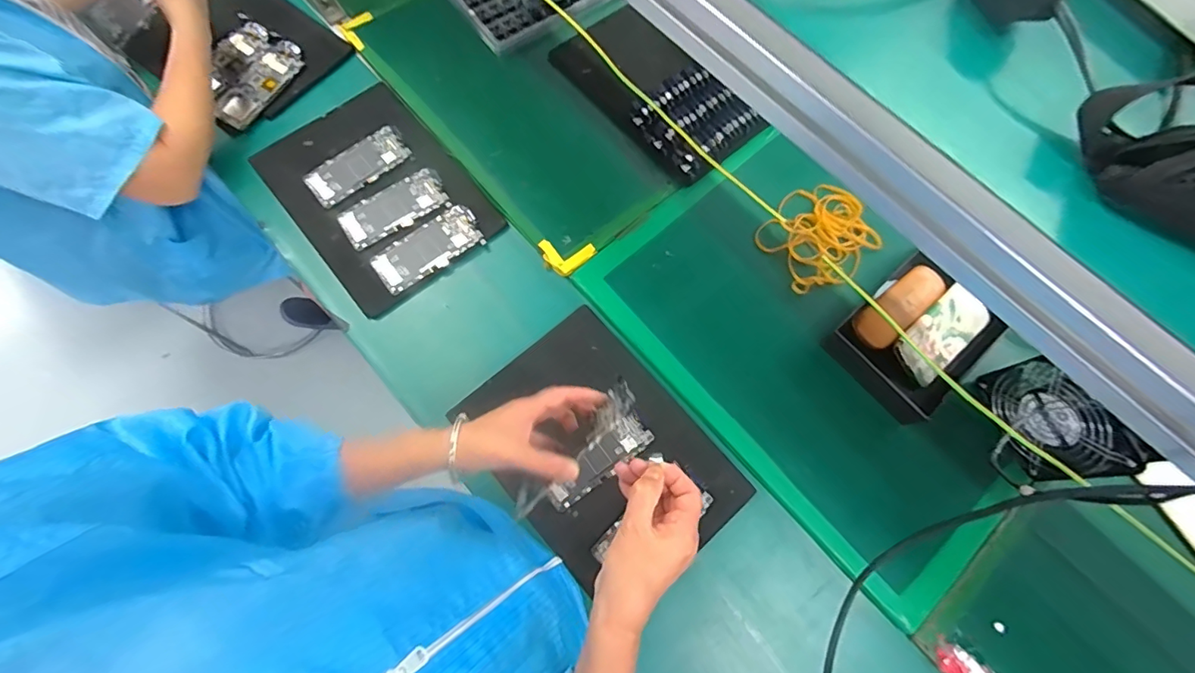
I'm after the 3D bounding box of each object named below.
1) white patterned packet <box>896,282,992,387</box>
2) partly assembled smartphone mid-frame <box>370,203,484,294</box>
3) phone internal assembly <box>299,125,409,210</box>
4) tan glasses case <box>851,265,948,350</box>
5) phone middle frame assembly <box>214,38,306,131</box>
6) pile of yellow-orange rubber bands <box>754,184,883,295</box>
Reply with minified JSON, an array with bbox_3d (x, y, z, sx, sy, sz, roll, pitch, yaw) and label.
[{"bbox_3d":[0.485,-0.004,0.709,0.146,0.028,0.074,-40,78,-14],"label":"white patterned packet"},{"bbox_3d":[-0.256,-0.135,0.760,0.161,0.014,0.076,-34,76,-12],"label":"partly assembled smartphone mid-frame"},{"bbox_3d":[-0.380,-0.271,0.802,0.161,0.011,0.076,-36,77,-16],"label":"phone internal assembly"},{"bbox_3d":[0.433,-0.040,0.729,0.155,0.031,0.058,-36,77,-13],"label":"tan glasses case"},{"bbox_3d":[-0.558,-0.419,0.830,0.070,0.015,0.174,32,75,3],"label":"phone middle frame assembly"},{"bbox_3d":[0.344,-0.158,0.780,0.173,0.008,0.152,-34,76,-12],"label":"pile of yellow-orange rubber bands"}]

